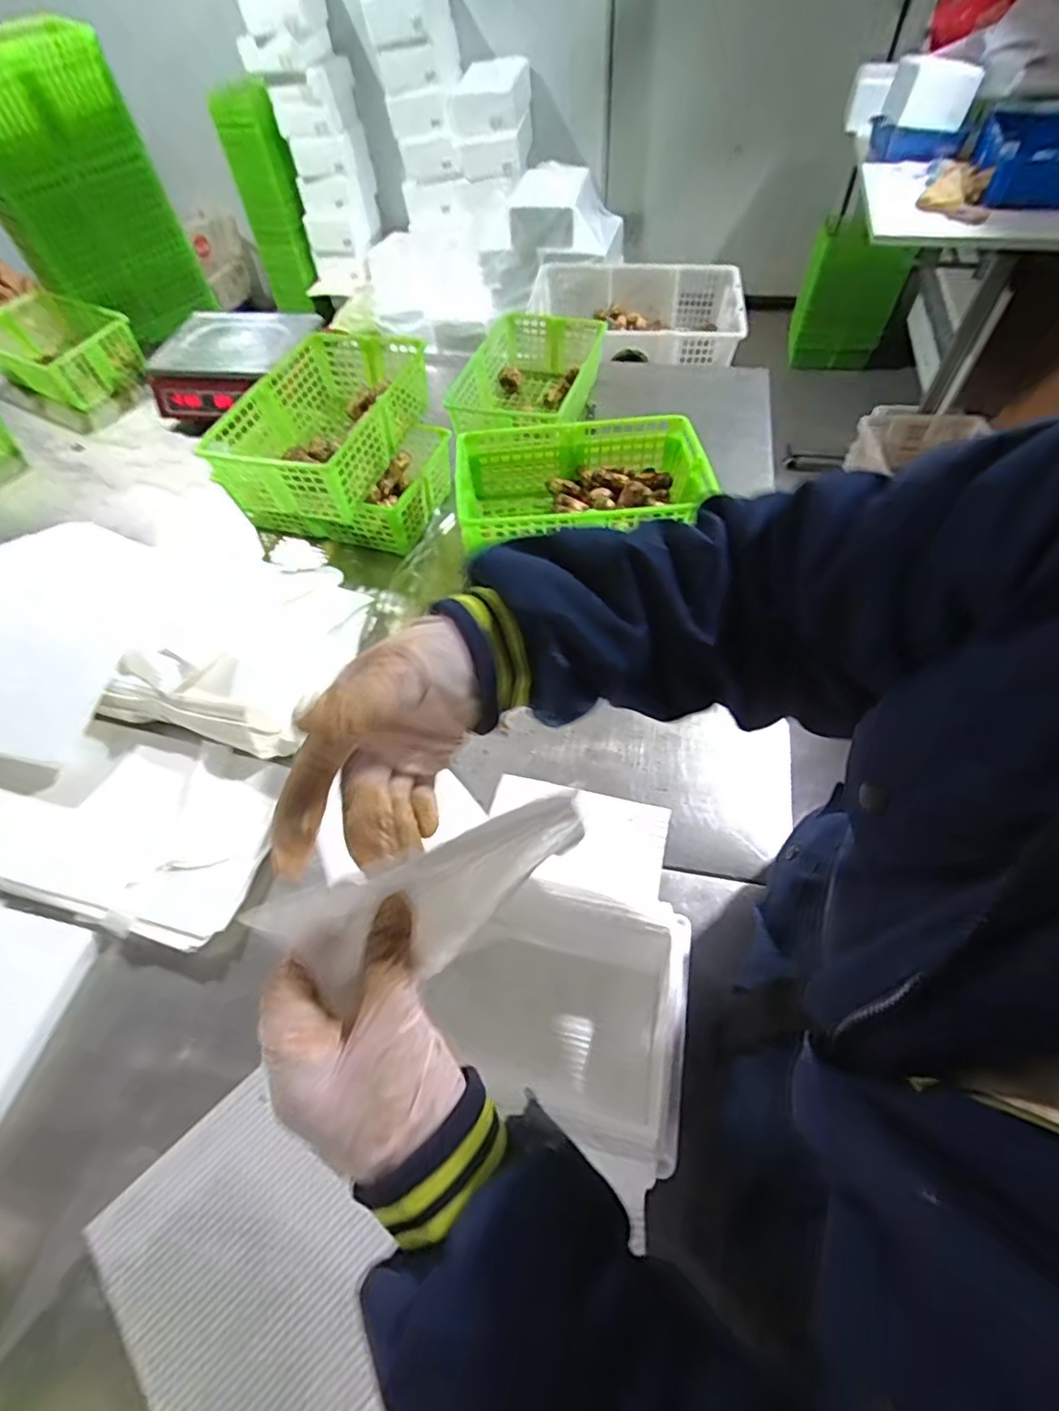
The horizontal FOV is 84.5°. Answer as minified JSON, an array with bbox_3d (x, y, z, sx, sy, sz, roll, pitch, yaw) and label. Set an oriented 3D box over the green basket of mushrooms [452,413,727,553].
[{"bbox_3d":[0.073,-0.303,0.846,0.337,0.111,0.212,-5,57,1],"label":"green basket of mushrooms"}]

